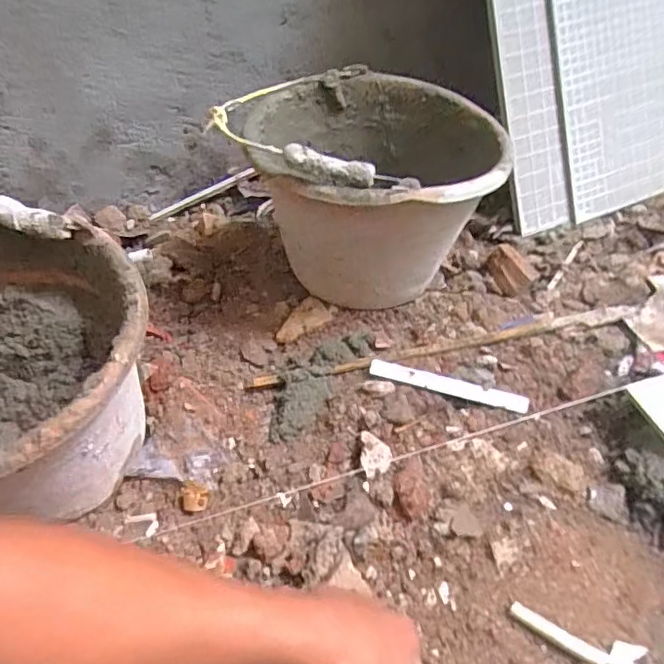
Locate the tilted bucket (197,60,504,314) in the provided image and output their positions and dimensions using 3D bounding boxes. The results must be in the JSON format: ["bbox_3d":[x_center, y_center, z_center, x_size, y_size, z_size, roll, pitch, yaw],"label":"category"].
[{"bbox_3d":[0.051,-0.162,0.663,0.283,0.226,0.241,-22,49,-13],"label":"tilted bucket"}]

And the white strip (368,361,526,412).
[{"bbox_3d":[0.123,0.058,0.602,0.167,0.008,0.019,14,63,10],"label":"white strip"}]

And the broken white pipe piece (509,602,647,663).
[{"bbox_3d":[0.212,0.247,0.434,0.145,0.008,0.027,12,50,17],"label":"broken white pipe piece"}]

